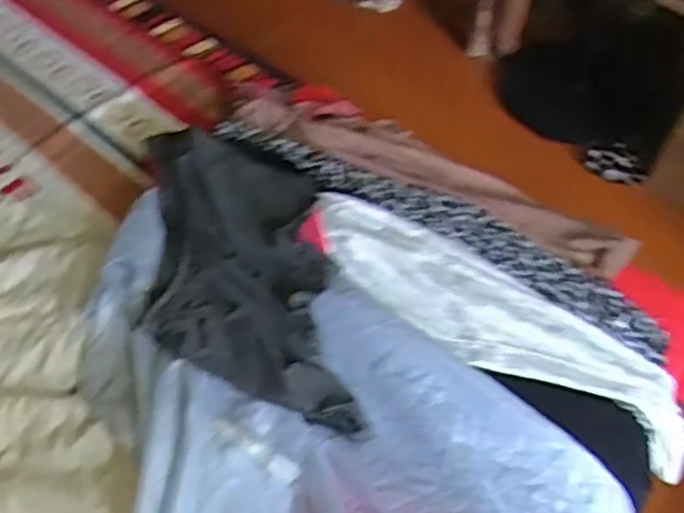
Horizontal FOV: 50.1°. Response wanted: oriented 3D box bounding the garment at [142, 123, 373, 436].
[{"bbox_3d":[-0.143,0.005,0.973,0.247,0.096,0.512,-8,55,-7],"label":"garment"}]

